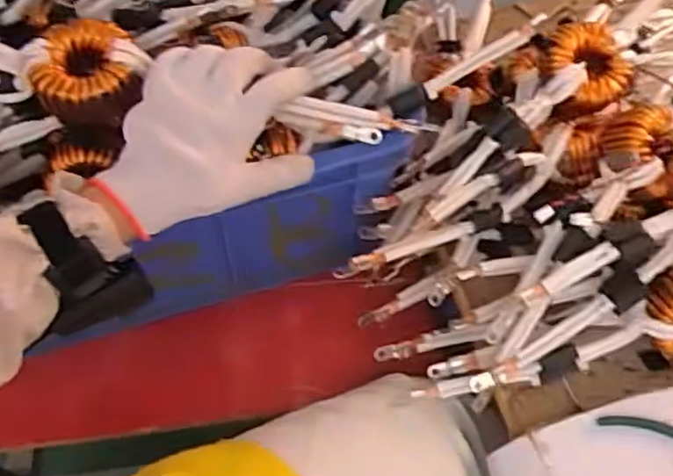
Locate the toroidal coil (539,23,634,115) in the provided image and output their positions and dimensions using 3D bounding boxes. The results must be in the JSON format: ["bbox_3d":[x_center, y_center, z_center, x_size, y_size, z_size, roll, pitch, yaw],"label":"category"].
[{"bbox_3d":[0.224,-0.153,0.592,0.075,0.031,0.075,0,88,0],"label":"toroidal coil"}]

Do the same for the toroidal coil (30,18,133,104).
[{"bbox_3d":[-0.188,-0.132,0.485,0.066,0.020,0.067,-9,61,-6],"label":"toroidal coil"}]

